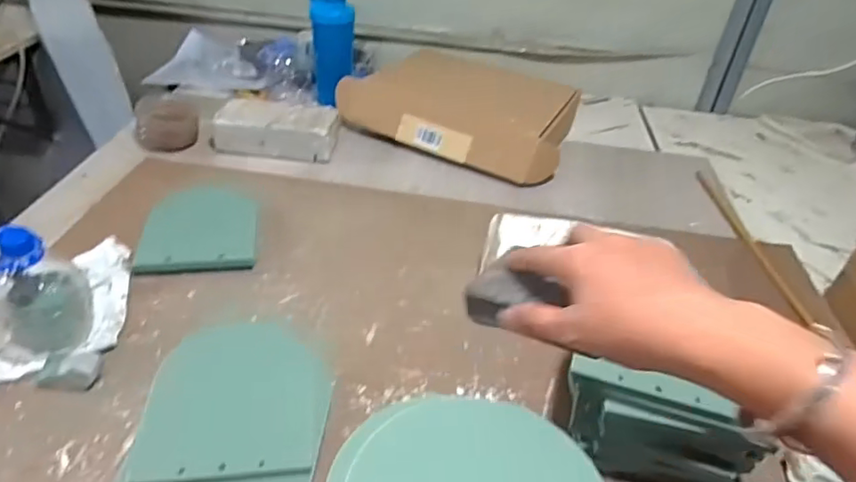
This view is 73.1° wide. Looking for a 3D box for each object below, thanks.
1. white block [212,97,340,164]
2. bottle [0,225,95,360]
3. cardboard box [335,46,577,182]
[{"bbox_3d":[-0.270,-0.202,1.040,0.205,0.059,0.118,8,36,3],"label":"white block"},{"bbox_3d":[-0.423,0.045,0.622,0.086,0.144,0.090,4,36,-3],"label":"bottle"},{"bbox_3d":[0.063,-0.275,1.109,0.427,0.156,0.252,18,38,16],"label":"cardboard box"}]

